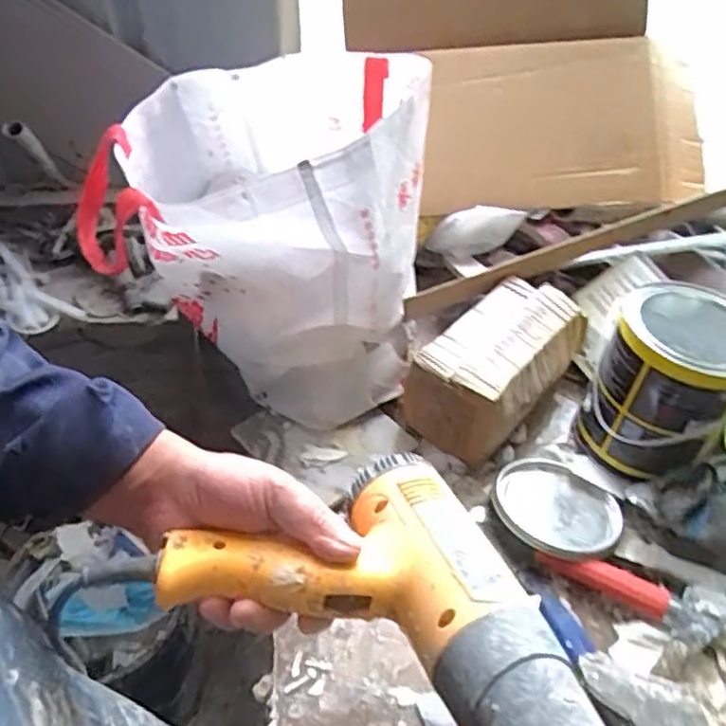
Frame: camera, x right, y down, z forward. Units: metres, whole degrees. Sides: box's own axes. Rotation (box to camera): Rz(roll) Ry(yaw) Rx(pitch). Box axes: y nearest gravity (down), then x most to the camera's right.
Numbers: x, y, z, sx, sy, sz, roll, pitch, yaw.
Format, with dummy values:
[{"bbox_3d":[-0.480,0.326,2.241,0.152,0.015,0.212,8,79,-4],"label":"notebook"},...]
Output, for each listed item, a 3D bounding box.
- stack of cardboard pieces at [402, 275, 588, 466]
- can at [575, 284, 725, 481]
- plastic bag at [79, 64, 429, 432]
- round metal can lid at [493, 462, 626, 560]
[{"bbox_3d":[0.154,0.008,0.790,0.115,0.121,0.202,35,54,27],"label":"stack of cardboard pieces"},{"bbox_3d":[0.323,0.019,0.738,0.133,0.152,0.154,28,51,22],"label":"can"},{"bbox_3d":[-0.108,-0.139,0.769,0.327,0.314,0.245,8,46,5],"label":"plastic bag"},{"bbox_3d":[0.197,0.148,0.711,0.116,0.016,0.125,1,46,-1],"label":"round metal can lid"}]

